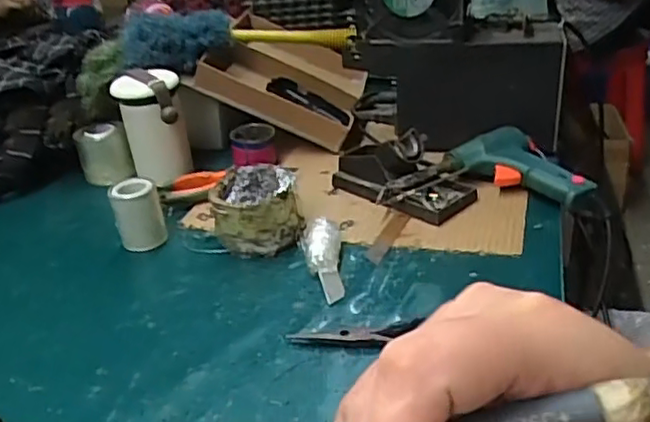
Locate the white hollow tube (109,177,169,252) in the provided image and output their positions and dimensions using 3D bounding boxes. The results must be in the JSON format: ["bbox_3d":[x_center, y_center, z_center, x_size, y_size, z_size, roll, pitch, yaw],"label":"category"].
[{"bbox_3d":[-0.194,0.004,0.662,0.047,0.066,0.043,-14,28,-14],"label":"white hollow tube"}]

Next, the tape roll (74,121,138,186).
[{"bbox_3d":[-0.285,-0.073,0.821,0.060,0.070,0.051,-16,29,-18],"label":"tape roll"}]

